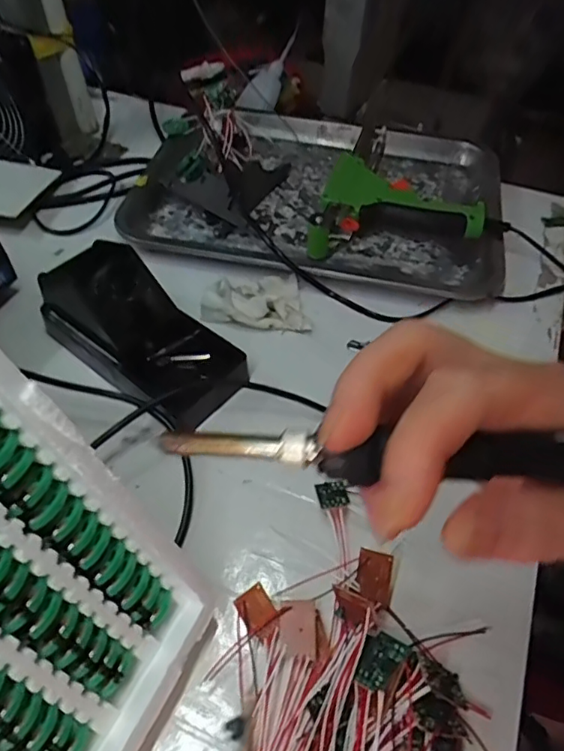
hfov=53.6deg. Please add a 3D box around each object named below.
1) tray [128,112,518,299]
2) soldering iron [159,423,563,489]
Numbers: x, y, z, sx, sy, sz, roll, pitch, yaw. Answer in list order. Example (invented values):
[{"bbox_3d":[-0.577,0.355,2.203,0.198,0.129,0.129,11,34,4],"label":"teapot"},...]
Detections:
[{"bbox_3d":[0.039,-0.187,0.547,0.347,0.047,0.252,11,51,6],"label":"tray"},{"bbox_3d":[0.053,0.025,0.168,0.188,0.016,0.017,0,50,11],"label":"soldering iron"}]

